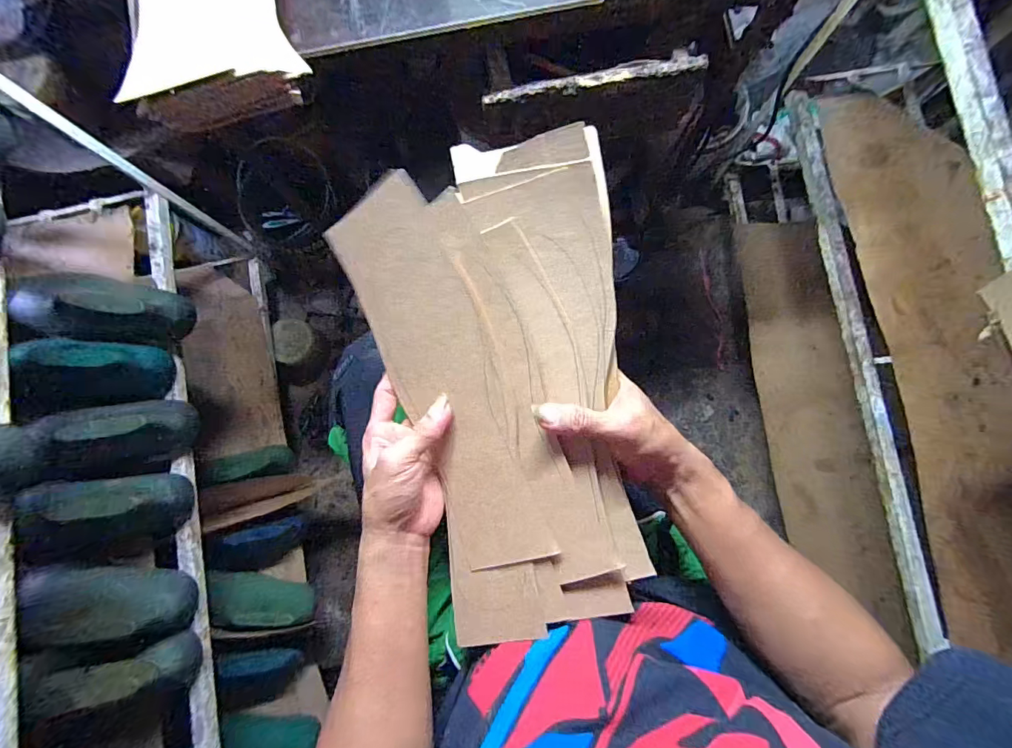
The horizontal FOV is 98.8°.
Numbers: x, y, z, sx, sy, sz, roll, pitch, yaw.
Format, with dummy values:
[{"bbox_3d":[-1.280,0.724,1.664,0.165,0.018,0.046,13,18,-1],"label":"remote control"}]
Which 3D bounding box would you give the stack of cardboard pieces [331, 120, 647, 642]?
[{"bbox_3d":[-0.014,0.025,0.357,0.219,0.036,0.373,-8,96,16],"label":"stack of cardboard pieces"}]

